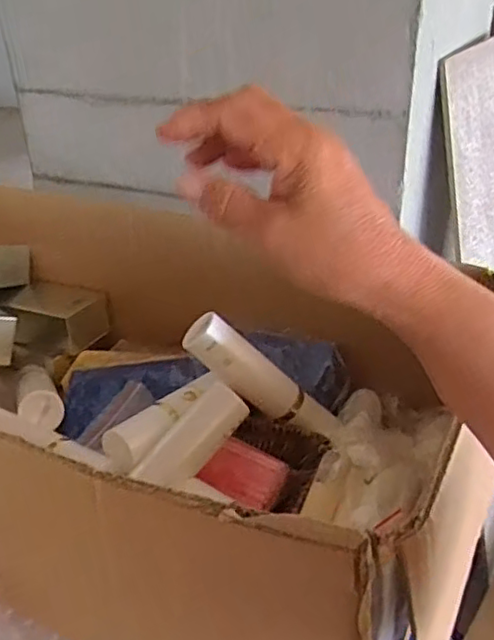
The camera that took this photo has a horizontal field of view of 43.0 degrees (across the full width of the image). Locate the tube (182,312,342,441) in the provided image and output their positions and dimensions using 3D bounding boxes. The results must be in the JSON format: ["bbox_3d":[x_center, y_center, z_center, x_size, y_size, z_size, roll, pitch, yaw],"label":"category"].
[{"bbox_3d":[0.016,0.059,0.587,0.169,0.037,0.031,39,25,-18],"label":"tube"}]

